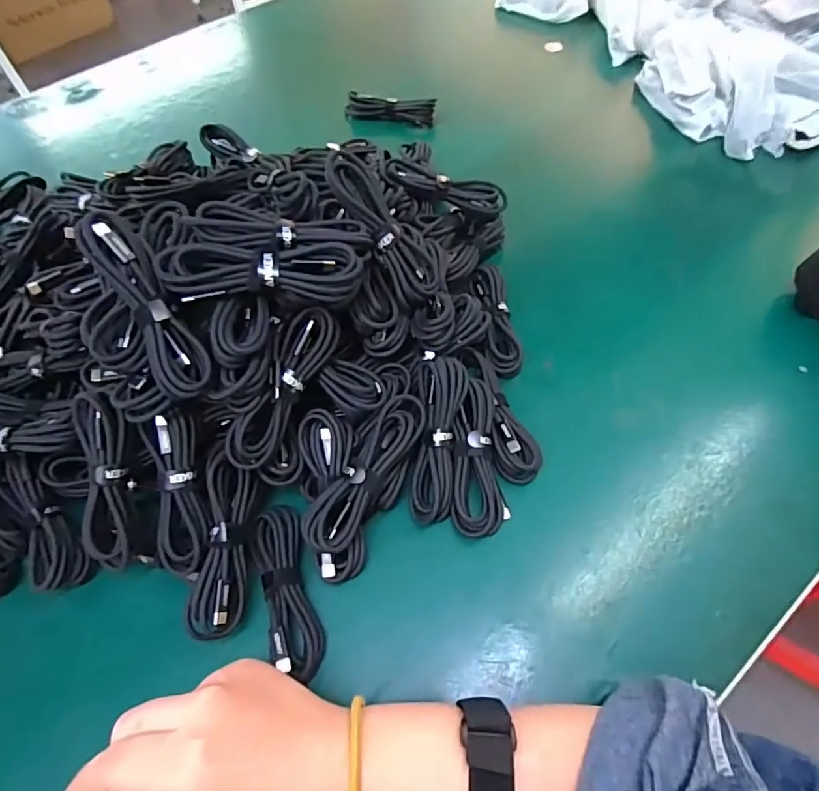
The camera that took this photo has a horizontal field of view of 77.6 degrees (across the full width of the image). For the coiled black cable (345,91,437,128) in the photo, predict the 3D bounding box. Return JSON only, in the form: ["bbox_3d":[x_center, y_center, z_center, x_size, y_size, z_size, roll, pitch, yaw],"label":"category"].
[{"bbox_3d":[-0.025,-0.350,0.624,0.110,0.030,0.020,7,59,7],"label":"coiled black cable"}]

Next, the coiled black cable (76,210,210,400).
[{"bbox_3d":[-0.153,-0.051,0.299,0.028,0.022,0.112,-26,99,-12],"label":"coiled black cable"}]

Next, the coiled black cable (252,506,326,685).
[{"bbox_3d":[-0.079,0.126,0.332,0.035,0.021,0.106,-19,60,-8],"label":"coiled black cable"}]

